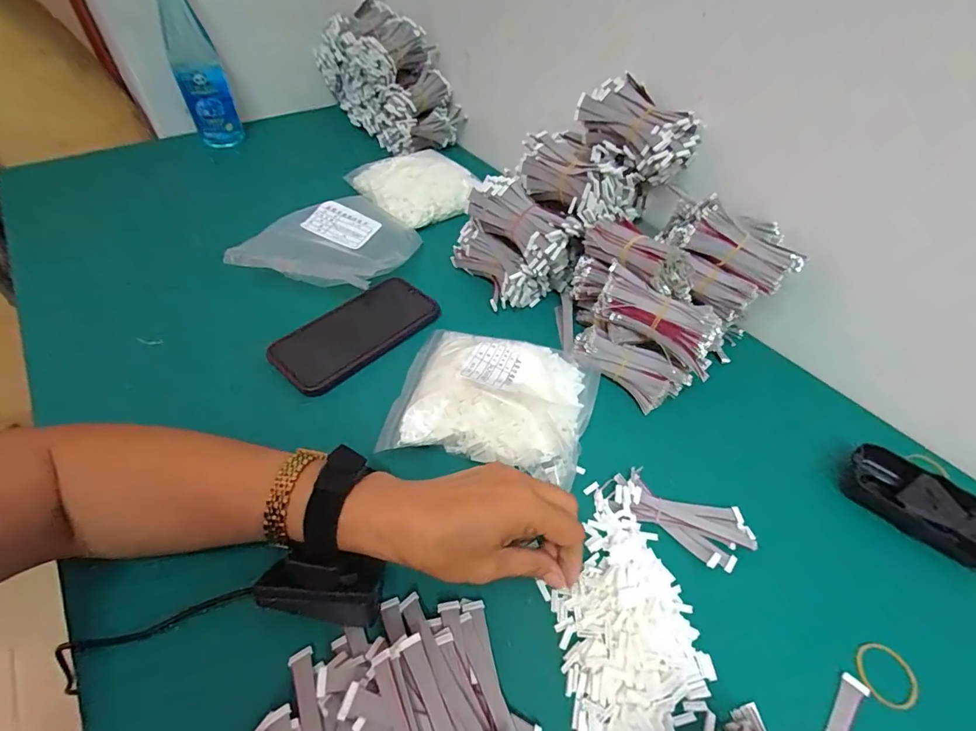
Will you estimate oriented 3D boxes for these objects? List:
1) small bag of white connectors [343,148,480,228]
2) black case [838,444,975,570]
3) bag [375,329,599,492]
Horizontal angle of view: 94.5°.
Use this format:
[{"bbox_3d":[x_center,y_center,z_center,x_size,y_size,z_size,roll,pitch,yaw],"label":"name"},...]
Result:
[{"bbox_3d":[-0.098,-0.250,0.617,0.138,0.035,0.150,-27,56,-25],"label":"small bag of white connectors"},{"bbox_3d":[0.337,0.108,0.344,0.107,0.027,0.051,38,57,26],"label":"black case"},{"bbox_3d":[0.008,0.019,0.380,0.166,0.046,0.140,9,49,4],"label":"bag"}]

